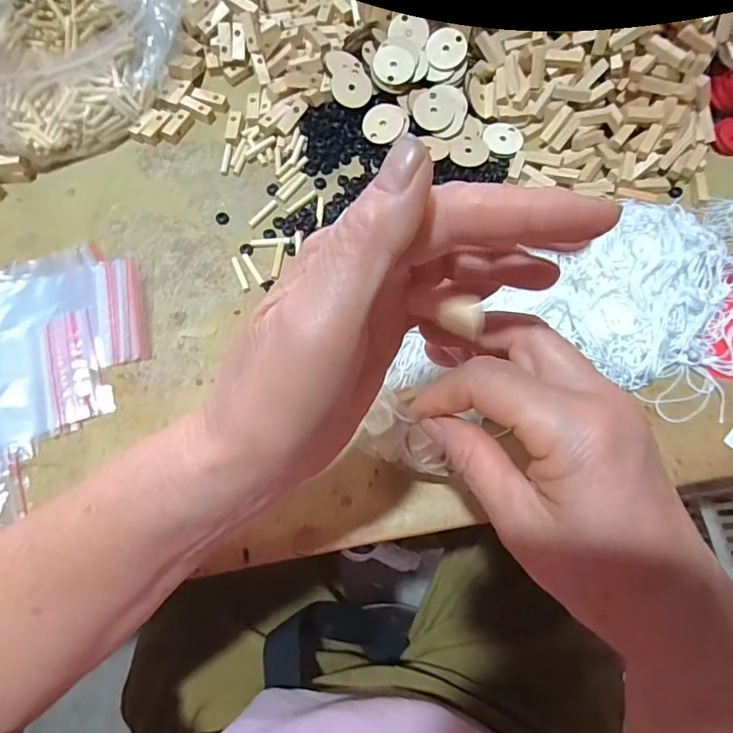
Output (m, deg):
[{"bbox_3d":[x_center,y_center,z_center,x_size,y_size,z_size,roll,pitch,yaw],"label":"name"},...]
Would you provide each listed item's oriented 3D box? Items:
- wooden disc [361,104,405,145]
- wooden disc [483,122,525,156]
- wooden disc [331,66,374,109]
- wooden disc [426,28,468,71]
[{"bbox_3d":[0.014,-0.202,0.420,0.034,0.004,0.032,0,89,16],"label":"wooden disc"},{"bbox_3d":[0.117,-0.194,0.430,0.034,0.004,0.036,0,70,1],"label":"wooden disc"},{"bbox_3d":[-0.012,-0.236,0.425,0.034,0.005,0.034,1,87,-11],"label":"wooden disc"},{"bbox_3d":[0.068,-0.269,0.427,0.033,0.004,0.033,0,99,2],"label":"wooden disc"}]

